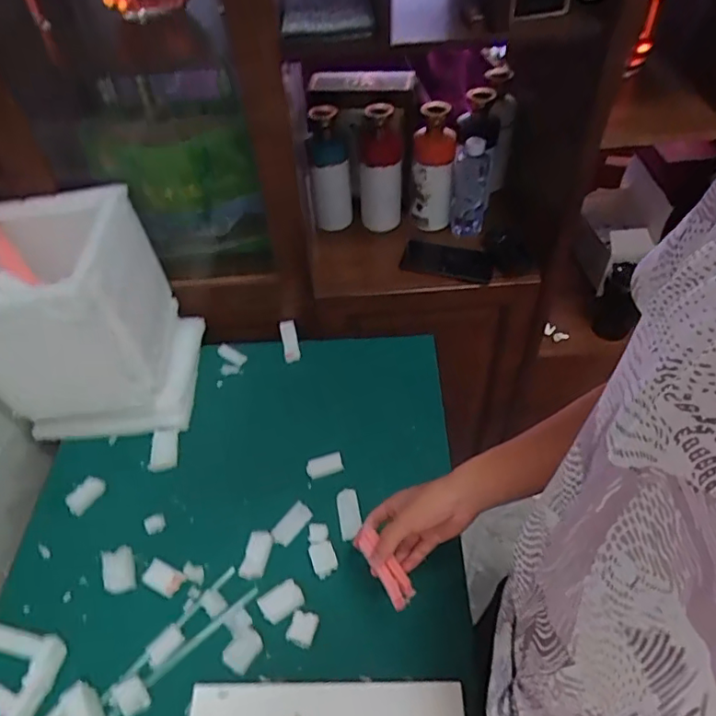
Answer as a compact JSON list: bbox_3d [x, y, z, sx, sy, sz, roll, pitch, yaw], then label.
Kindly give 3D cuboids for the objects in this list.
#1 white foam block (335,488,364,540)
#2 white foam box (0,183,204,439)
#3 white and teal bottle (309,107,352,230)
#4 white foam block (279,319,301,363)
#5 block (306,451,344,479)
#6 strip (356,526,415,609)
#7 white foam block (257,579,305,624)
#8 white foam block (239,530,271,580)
[{"bbox_3d":[-0.012,0.214,0.774,0.031,0.012,0.069,-8,48,-3],"label":"white foam block"},{"bbox_3d":[-0.391,-0.051,0.814,0.228,0.297,0.213,-6,48,-1],"label":"white foam box"},{"bbox_3d":[-0.052,-0.352,1.044,0.073,0.220,0.088,-6,48,-1],"label":"white and teal bottle"},{"bbox_3d":[-0.119,-0.030,0.982,0.027,0.009,0.073,-10,86,-5],"label":"white foam block"},{"bbox_3d":[-0.048,0.157,0.824,0.052,0.021,0.027,-13,49,-7],"label":"block"},{"bbox_3d":[0.028,0.222,0.599,0.025,0.022,0.086,-29,58,-20],"label":"strip"},{"bbox_3d":[-0.094,0.298,0.692,0.051,0.010,0.037,-28,52,-19],"label":"white foam block"},{"bbox_3d":[-0.133,0.255,0.734,0.030,0.011,0.060,8,50,12],"label":"white foam block"}]

